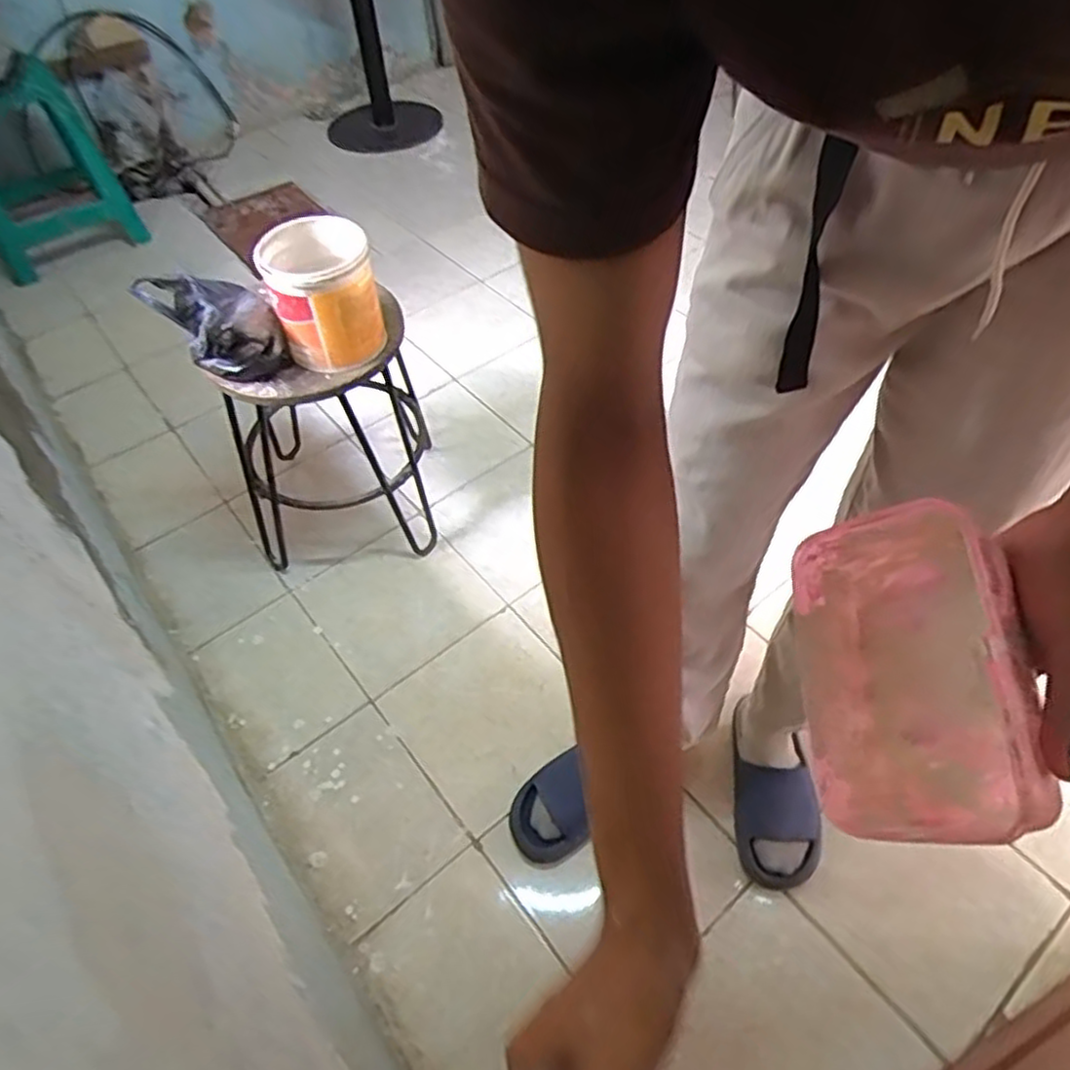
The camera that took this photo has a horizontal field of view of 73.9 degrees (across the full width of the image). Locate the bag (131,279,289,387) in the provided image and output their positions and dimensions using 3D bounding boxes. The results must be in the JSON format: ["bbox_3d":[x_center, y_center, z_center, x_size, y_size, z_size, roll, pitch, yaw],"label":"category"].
[{"bbox_3d":[-0.468,-0.311,1.060,0.147,0.104,0.180,-34,56,-21],"label":"bag"}]

